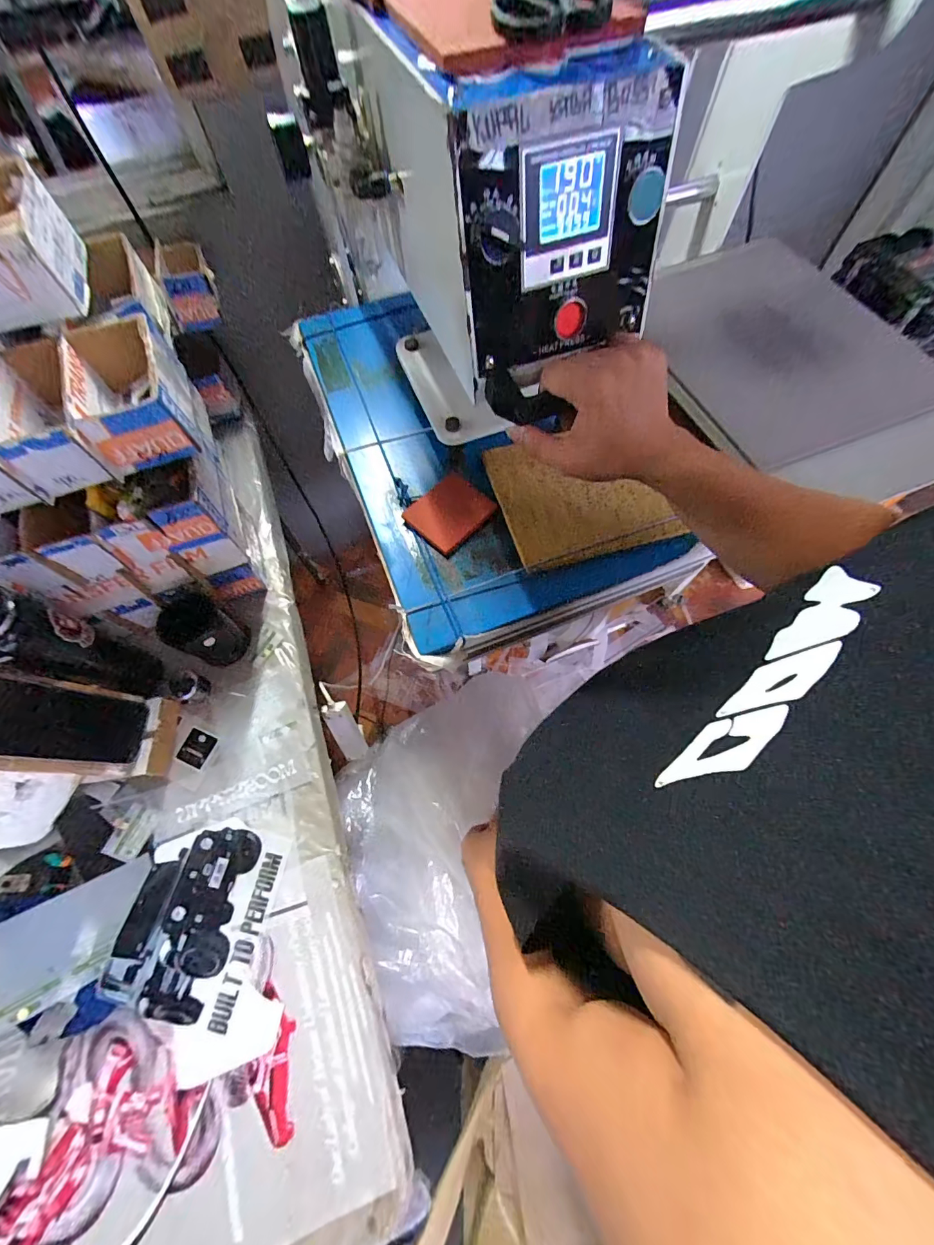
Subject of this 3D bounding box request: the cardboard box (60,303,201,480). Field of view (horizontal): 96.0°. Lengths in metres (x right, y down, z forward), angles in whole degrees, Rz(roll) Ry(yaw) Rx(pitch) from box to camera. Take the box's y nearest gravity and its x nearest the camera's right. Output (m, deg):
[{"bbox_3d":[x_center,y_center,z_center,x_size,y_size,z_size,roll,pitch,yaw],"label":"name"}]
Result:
[{"bbox_3d":[-0.395,-0.274,0.496,0.103,0.072,0.188,-25,68,-9],"label":"cardboard box"}]

